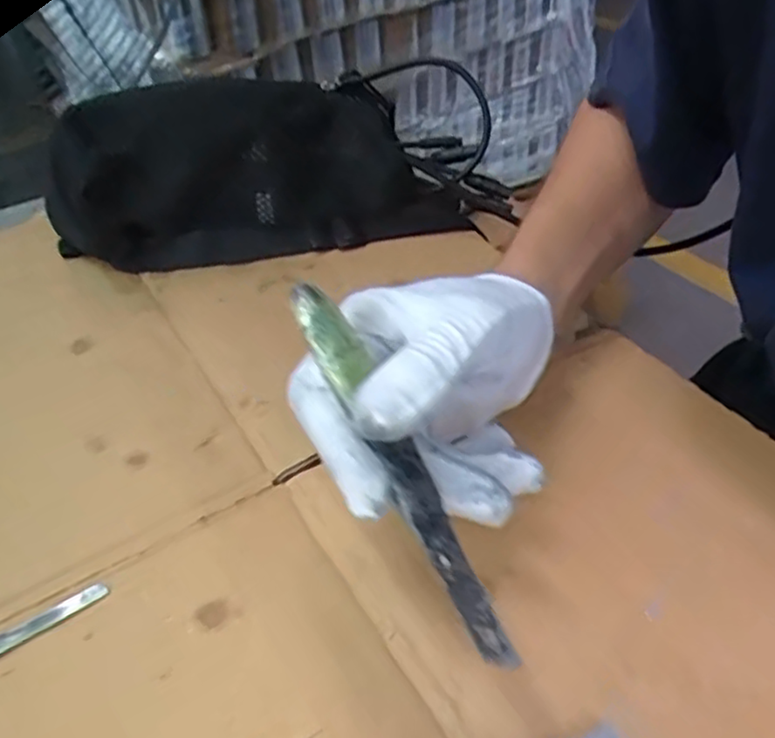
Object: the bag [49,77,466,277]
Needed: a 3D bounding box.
[{"bbox_3d":[-0.083,-0.129,0.434,0.249,0.095,0.072,-8,42,-6],"label":"bag"}]

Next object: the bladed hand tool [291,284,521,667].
[{"bbox_3d":[0.004,0.030,0.220,0.016,0.012,0.136,-24,76,-22],"label":"bladed hand tool"}]

